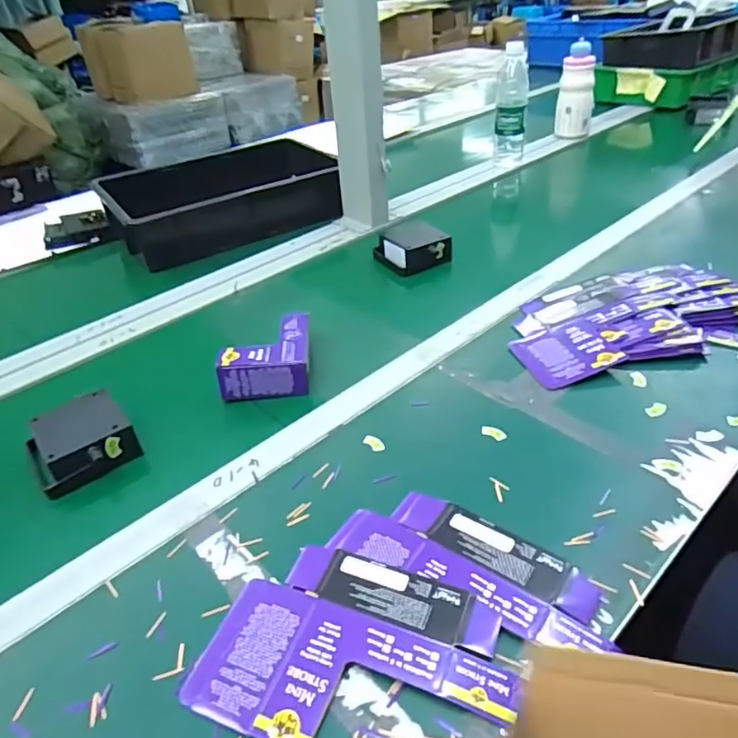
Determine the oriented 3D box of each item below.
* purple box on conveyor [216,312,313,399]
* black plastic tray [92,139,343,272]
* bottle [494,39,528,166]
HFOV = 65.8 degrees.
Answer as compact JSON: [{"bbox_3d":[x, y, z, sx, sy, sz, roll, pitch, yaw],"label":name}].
[{"bbox_3d":[-0.115,-0.018,0.658,0.095,0.046,0.110,-6,36,0],"label":"purple box on conveyor"},{"bbox_3d":[-0.245,-0.309,1.037,0.415,0.098,0.244,-23,40,-21],"label":"black plastic tray"},{"bbox_3d":[0.280,-0.498,1.129,0.061,0.202,0.052,6,39,17],"label":"bottle"}]

